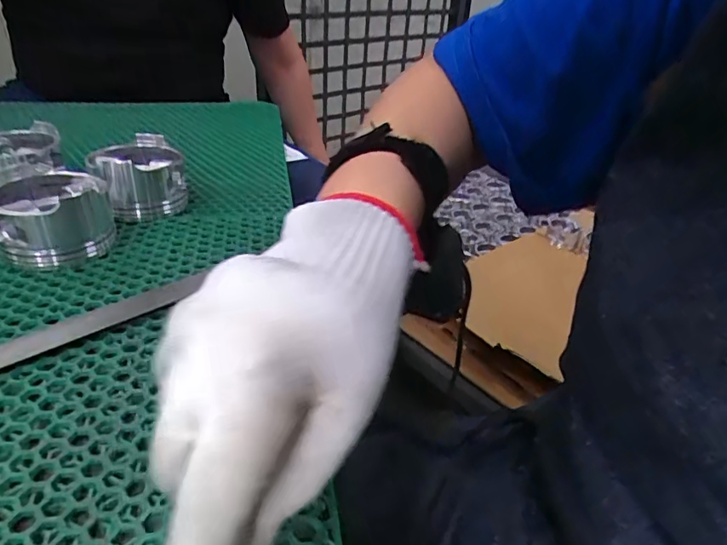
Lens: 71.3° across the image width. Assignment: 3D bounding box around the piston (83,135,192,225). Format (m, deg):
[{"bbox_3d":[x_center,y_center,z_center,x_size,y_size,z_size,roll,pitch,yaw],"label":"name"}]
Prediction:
[{"bbox_3d":[-0.196,-0.084,0.447,0.072,0.055,0.076,-8,35,-19],"label":"piston"}]

